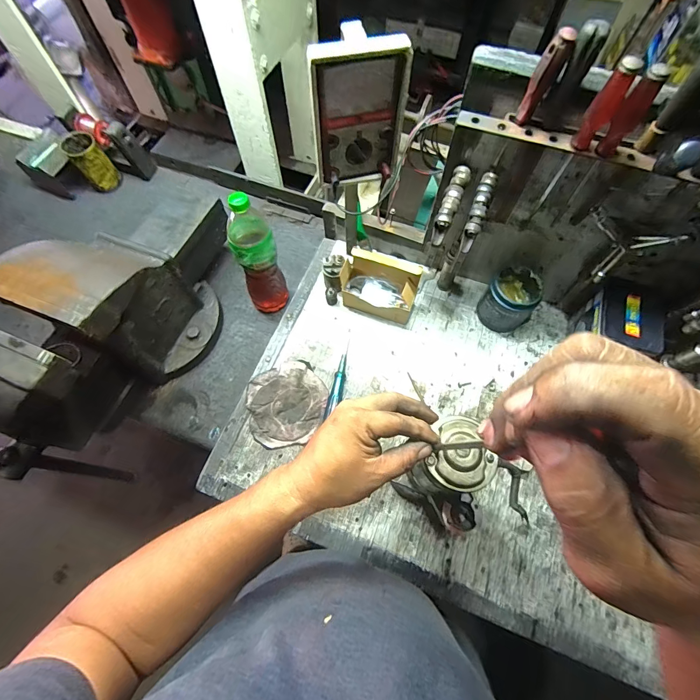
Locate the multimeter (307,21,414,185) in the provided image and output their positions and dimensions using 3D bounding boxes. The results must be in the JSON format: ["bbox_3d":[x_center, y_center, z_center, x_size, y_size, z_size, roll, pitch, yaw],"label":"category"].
[{"bbox_3d":[0.009,-0.319,0.485,0.124,0.168,0.056,-11,67,-6],"label":"multimeter"}]

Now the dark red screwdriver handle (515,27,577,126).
[{"bbox_3d":[0.215,-0.300,0.399,0.025,0.094,0.016,27,69,10],"label":"dark red screwdriver handle"}]

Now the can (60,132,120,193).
[{"bbox_3d":[-0.634,-0.459,0.884,0.080,0.115,0.075,41,72,15],"label":"can"}]

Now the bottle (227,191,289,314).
[{"bbox_3d":[-0.172,-0.167,0.674,0.080,0.277,0.072,-20,68,-9],"label":"bottle"}]

